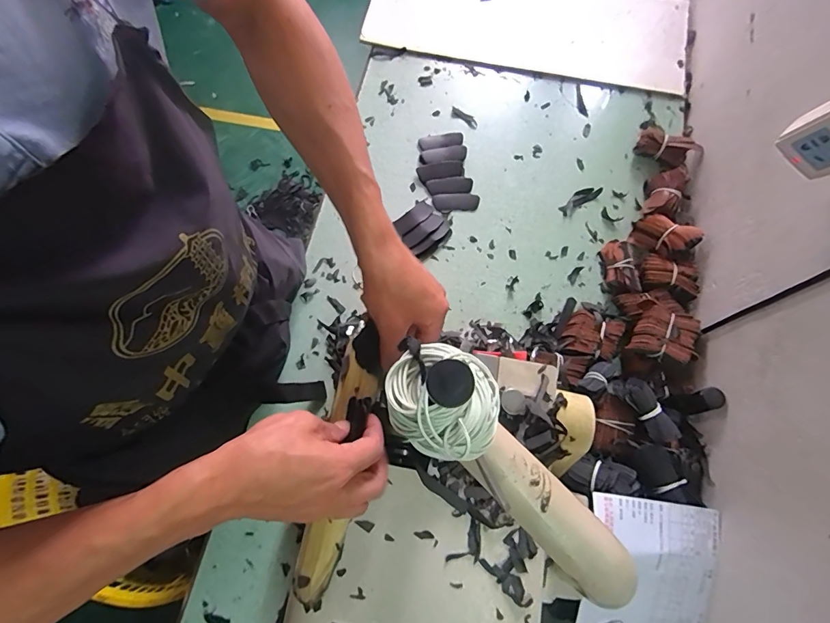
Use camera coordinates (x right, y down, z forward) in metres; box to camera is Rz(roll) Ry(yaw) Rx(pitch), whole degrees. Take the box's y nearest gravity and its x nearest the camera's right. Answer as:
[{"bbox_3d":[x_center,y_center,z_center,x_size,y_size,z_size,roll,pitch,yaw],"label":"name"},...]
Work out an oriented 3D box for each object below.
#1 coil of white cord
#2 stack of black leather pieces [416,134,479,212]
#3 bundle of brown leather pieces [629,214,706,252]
[{"bbox_3d":[0.015,0.049,0.230,0.069,0.043,0.058,26,74,10],"label":"coil of white cord"},{"bbox_3d":[0.048,-0.220,0.652,0.079,0.007,0.138,-11,71,-2],"label":"stack of black leather pieces"},{"bbox_3d":[0.359,-0.110,0.591,0.054,0.029,0.083,-48,54,-4],"label":"bundle of brown leather pieces"}]

